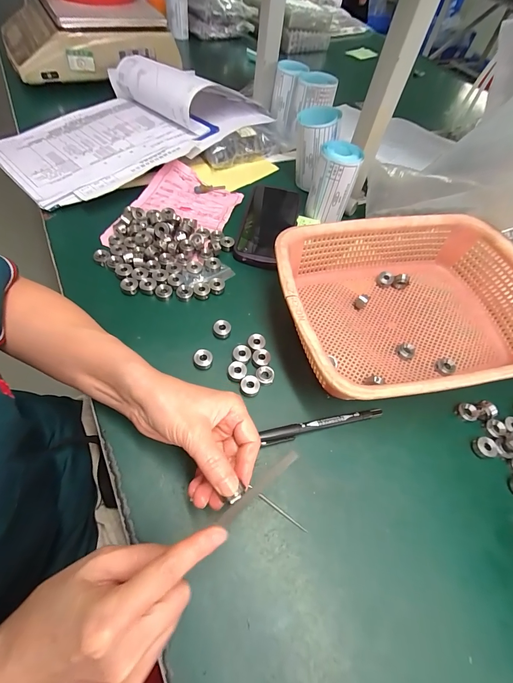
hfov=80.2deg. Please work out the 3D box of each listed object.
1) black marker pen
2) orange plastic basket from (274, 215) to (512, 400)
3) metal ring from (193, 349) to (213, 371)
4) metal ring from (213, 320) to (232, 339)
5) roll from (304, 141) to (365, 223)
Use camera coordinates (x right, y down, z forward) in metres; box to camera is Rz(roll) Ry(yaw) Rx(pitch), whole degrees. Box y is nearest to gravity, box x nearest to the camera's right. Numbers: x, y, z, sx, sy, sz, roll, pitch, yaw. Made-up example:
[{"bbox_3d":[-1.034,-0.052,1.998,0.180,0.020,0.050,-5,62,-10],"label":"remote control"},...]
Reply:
[{"bbox_3d":[0.066,0.083,0.301,0.127,0.011,0.013,-9,60,-13],"label":"black marker pen"},{"bbox_3d":[0.170,-0.040,0.347,0.289,0.076,0.214,-6,59,-12],"label":"orange plastic basket"},{"bbox_3d":[-0.057,0.020,0.322,0.020,0.013,0.018,-14,61,-16],"label":"metal ring"},{"bbox_3d":[-0.039,-0.014,0.344,0.019,0.011,0.019,4,58,-6],"label":"metal ring"},{"bbox_3d":[0.113,-0.233,0.447,0.058,0.091,0.057,23,58,6],"label":"roll"}]

